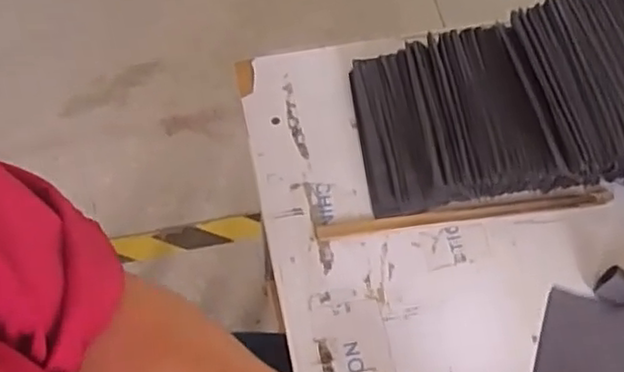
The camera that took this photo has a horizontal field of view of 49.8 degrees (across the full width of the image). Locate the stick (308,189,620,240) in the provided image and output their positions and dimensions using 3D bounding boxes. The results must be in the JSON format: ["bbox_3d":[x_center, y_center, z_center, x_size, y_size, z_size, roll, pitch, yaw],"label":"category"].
[{"bbox_3d":[0.138,0.025,0.597,0.267,0.007,0.015,-7,67,-6],"label":"stick"}]

